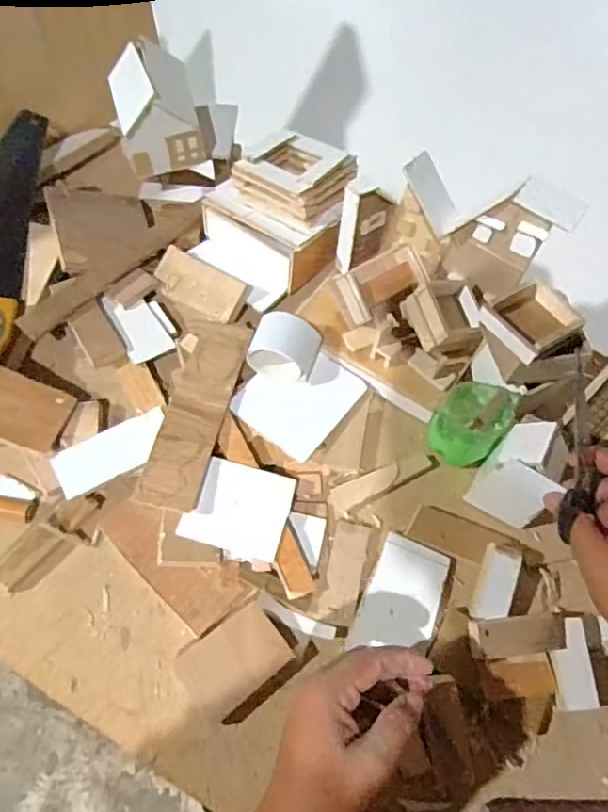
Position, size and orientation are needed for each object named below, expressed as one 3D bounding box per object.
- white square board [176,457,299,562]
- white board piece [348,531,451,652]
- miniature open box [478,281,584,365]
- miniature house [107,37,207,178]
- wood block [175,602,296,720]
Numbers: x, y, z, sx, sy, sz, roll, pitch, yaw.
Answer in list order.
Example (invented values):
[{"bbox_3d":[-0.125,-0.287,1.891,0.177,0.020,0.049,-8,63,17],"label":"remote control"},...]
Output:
[{"bbox_3d":[-0.053,0.085,0.467,0.081,0.006,0.073,17,68,2],"label":"white square board"},{"bbox_3d":[0.081,0.155,0.452,0.058,0.007,0.095,23,64,8],"label":"white board piece"},{"bbox_3d":[0.189,-0.073,0.467,0.064,0.021,0.061,-30,66,-18],"label":"miniature open box"},{"bbox_3d":[-0.148,-0.299,0.566,0.082,0.081,0.090,-15,62,-11],"label":"miniature house"},{"bbox_3d":[-0.051,0.189,0.420,0.071,0.022,0.055,-33,70,-19],"label":"wood block"}]

